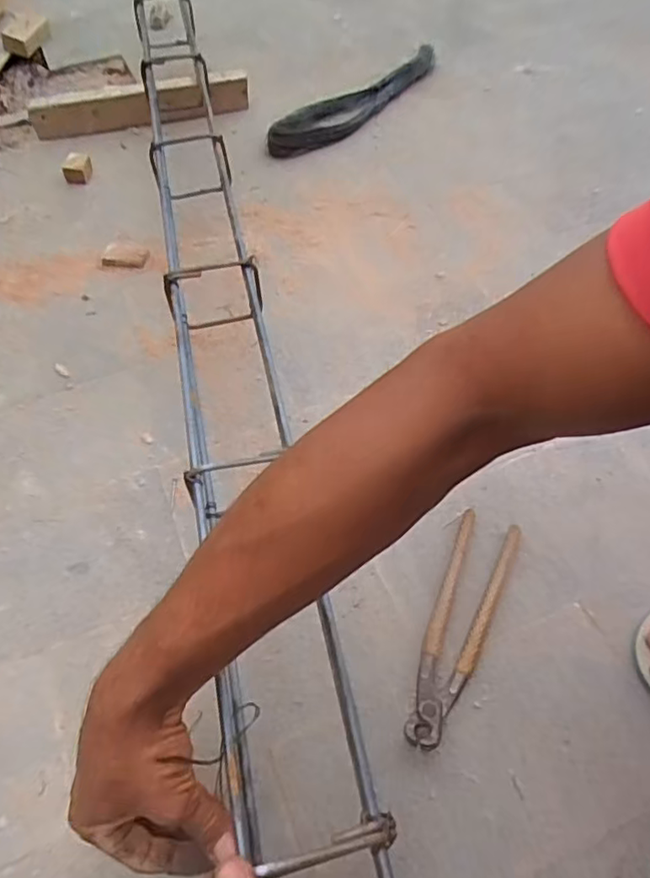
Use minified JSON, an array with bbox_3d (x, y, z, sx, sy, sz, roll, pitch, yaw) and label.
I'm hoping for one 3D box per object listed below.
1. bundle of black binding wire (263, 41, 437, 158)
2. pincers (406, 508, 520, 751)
[{"bbox_3d":[0.068,-0.635,1.097,0.069,0.039,0.469,31,61,20],"label":"bundle of black binding wire"},{"bbox_3d":[0.124,0.162,0.530,0.055,0.017,0.219,17,57,14],"label":"pincers"}]

